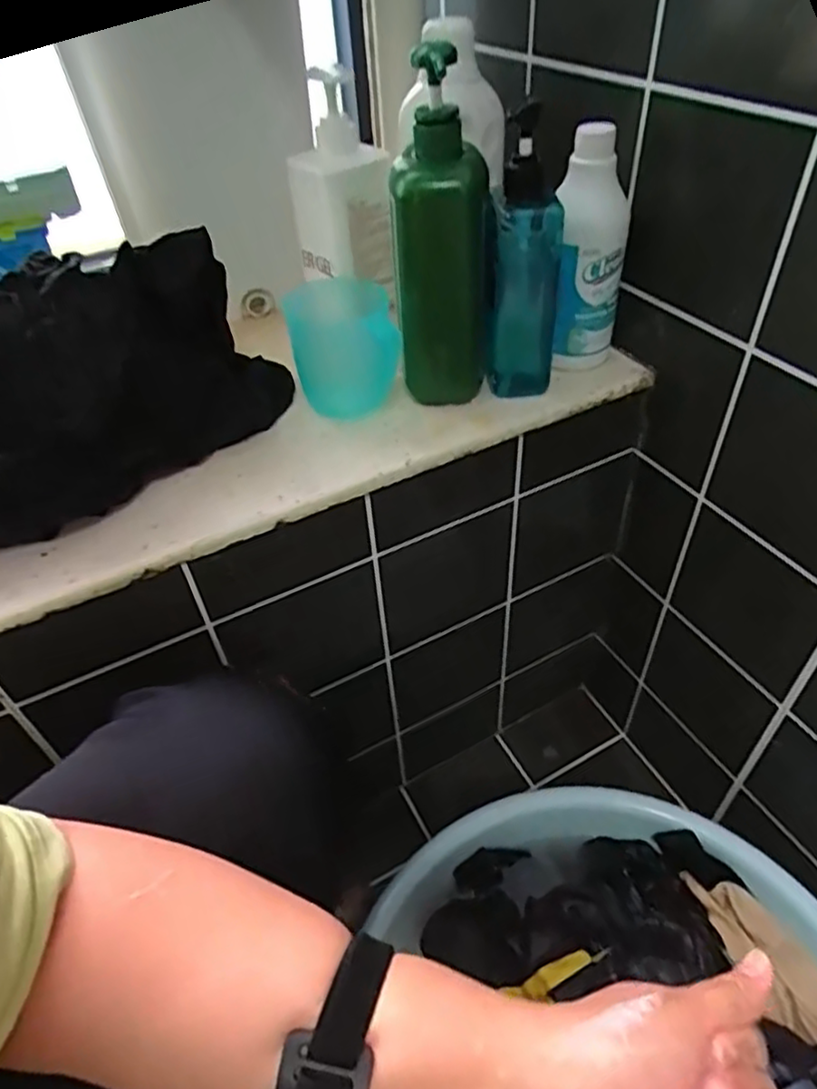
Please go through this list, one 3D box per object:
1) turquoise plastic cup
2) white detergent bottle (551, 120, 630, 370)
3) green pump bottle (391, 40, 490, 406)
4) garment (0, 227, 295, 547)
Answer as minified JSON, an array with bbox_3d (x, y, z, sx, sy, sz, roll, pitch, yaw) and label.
[{"bbox_3d":[-0.058,-0.177,0.601,0.087,0.096,0.086,-3,45,3],"label":"turquoise plastic cup"},{"bbox_3d":[0.149,-0.243,0.570,0.071,0.179,0.053,-16,45,-11],"label":"white detergent bottle"},{"bbox_3d":[0.024,-0.228,0.534,0.075,0.251,0.047,-7,44,-2],"label":"green pump bottle"},{"bbox_3d":[-0.294,-0.122,0.524,0.201,0.161,0.372,31,55,31],"label":"garment"}]

